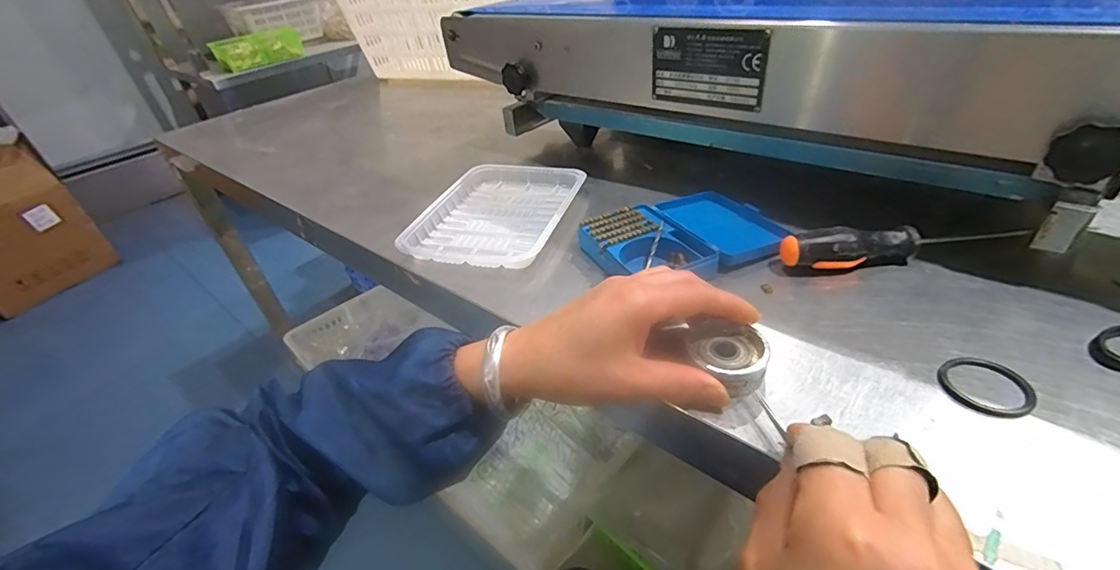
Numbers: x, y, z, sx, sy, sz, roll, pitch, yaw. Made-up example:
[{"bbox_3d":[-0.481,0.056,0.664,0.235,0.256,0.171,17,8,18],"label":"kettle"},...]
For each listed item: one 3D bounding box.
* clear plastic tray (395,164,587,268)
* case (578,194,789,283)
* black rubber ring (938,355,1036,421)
[{"bbox_3d":[-0.058,-0.076,0.474,0.134,0.023,0.168,6,39,15],"label":"clear plastic tray"},{"bbox_3d":[0.099,-0.038,0.397,0.157,0.026,0.106,-21,40,-19],"label":"case"},{"bbox_3d":[0.236,0.055,0.267,0.041,0.005,0.044,-4,38,3],"label":"black rubber ring"}]

